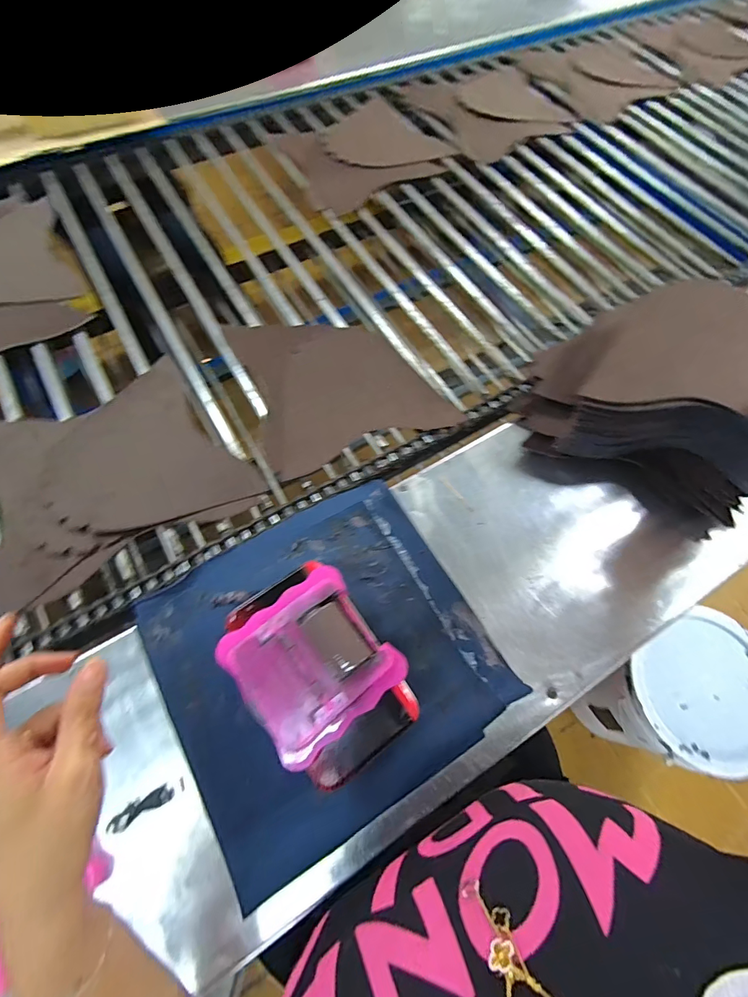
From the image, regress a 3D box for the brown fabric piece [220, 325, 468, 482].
[{"bbox_3d":[-0.051,-0.173,0.604,0.254,0.020,0.257,-21,71,-11],"label":"brown fabric piece"}]

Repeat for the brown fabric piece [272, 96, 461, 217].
[{"bbox_3d":[-0.025,-0.679,0.819,0.303,0.030,0.246,-31,72,-15],"label":"brown fabric piece"}]

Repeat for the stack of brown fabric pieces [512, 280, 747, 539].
[{"bbox_3d":[0.355,-0.128,0.518,0.292,0.119,0.243,25,68,7],"label":"stack of brown fabric pieces"}]

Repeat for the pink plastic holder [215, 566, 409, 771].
[{"bbox_3d":[-0.046,0.120,0.317,0.104,0.012,0.106,-35,73,-17],"label":"pink plastic holder"}]

